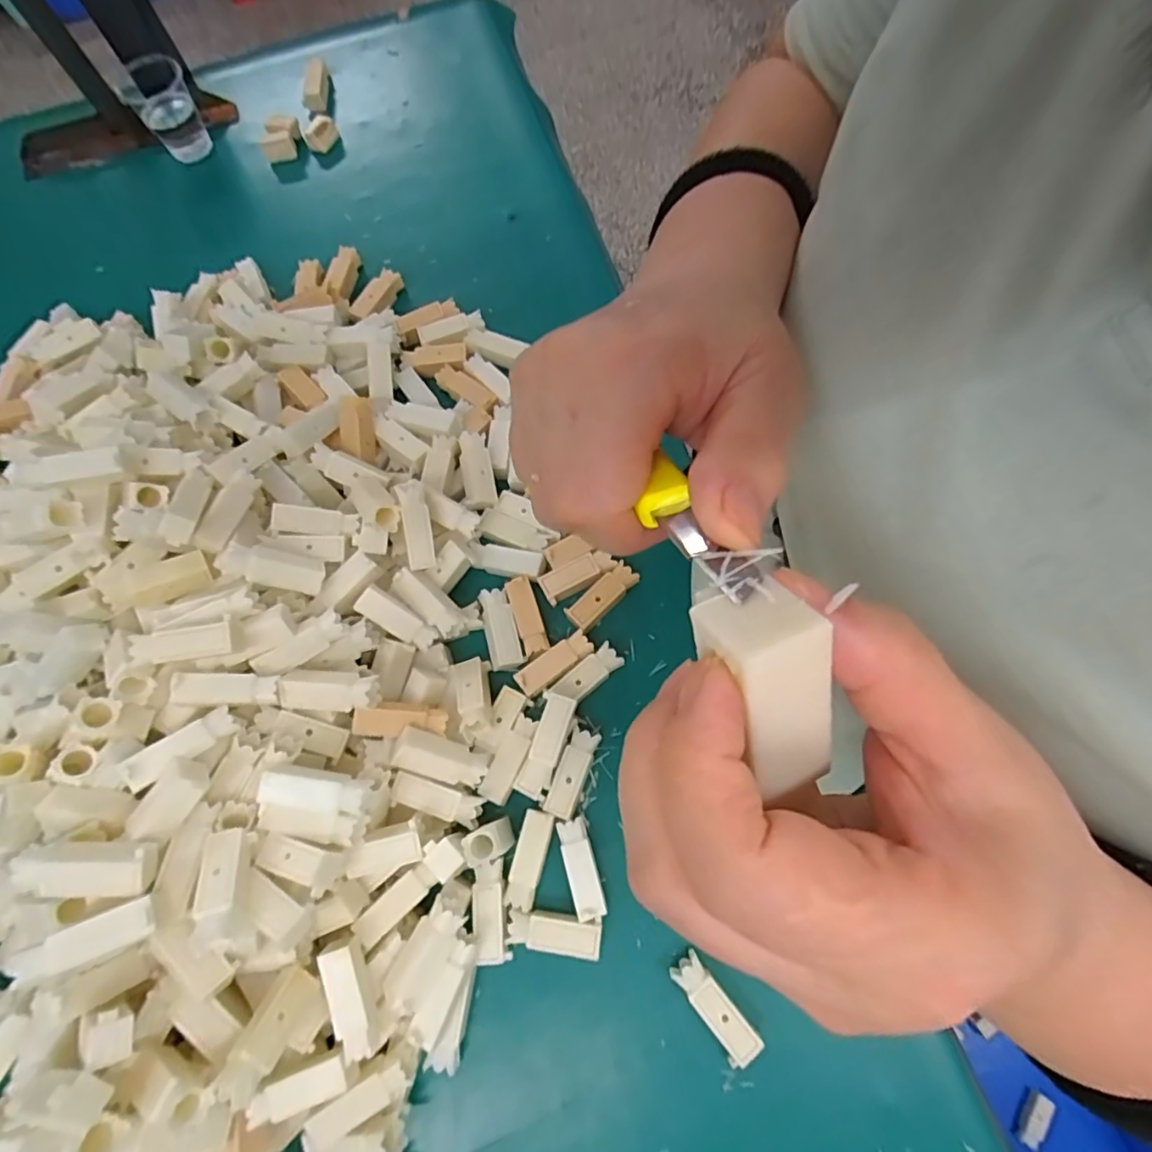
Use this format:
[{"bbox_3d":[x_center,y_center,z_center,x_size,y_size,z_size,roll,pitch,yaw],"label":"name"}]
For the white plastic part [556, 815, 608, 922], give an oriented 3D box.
[{"bbox_3d":[0.004,0.199,0.414,0.020,0.021,0.061,-16,71,-3],"label":"white plastic part"}]

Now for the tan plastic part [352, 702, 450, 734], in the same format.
[{"bbox_3d":[-0.121,0.098,0.416,0.061,0.017,0.022,1,70,-13],"label":"tan plastic part"}]

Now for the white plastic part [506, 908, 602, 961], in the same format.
[{"bbox_3d":[-0.014,0.235,0.397,0.060,0.017,0.023,4,71,4],"label":"white plastic part"}]

